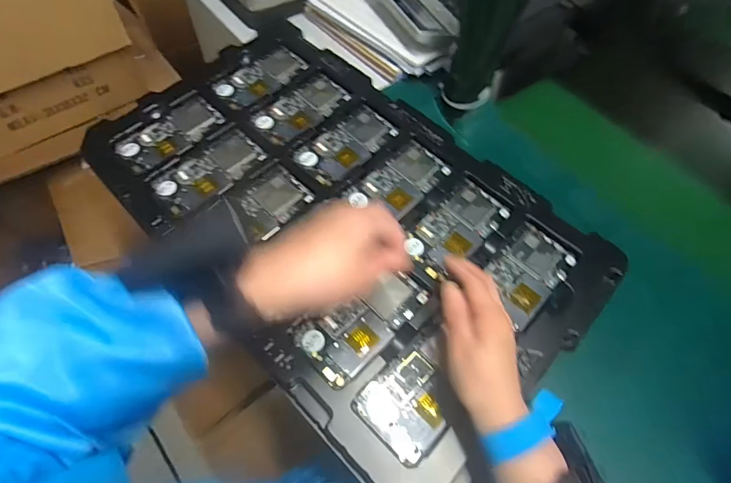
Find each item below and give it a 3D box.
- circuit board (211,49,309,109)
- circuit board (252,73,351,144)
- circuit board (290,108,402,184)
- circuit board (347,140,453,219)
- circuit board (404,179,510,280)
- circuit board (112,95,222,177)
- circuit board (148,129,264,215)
[{"bbox_3d":[-0.142,-0.223,0.534,0.120,0.004,0.063,-38,68,-19],"label":"circuit board"},{"bbox_3d":[-0.082,-0.171,0.505,0.122,0.005,0.064,-39,68,-20],"label":"circuit board"},{"bbox_3d":[-0.021,-0.120,0.479,0.064,0.004,0.120,41,68,19],"label":"circuit board"},{"bbox_3d":[0.044,-0.072,0.463,0.065,0.004,0.110,41,68,19],"label":"circuit board"},{"bbox_3d":[0.099,-0.016,0.428,0.062,0.006,0.122,41,68,19],"label":"circuit board"},{"bbox_3d":[-0.241,-0.134,0.489,0.067,0.005,0.123,38,67,18],"label":"circuit board"},{"bbox_3d":[-0.182,-0.082,0.461,0.067,0.004,0.121,38,67,18],"label":"circuit board"}]

